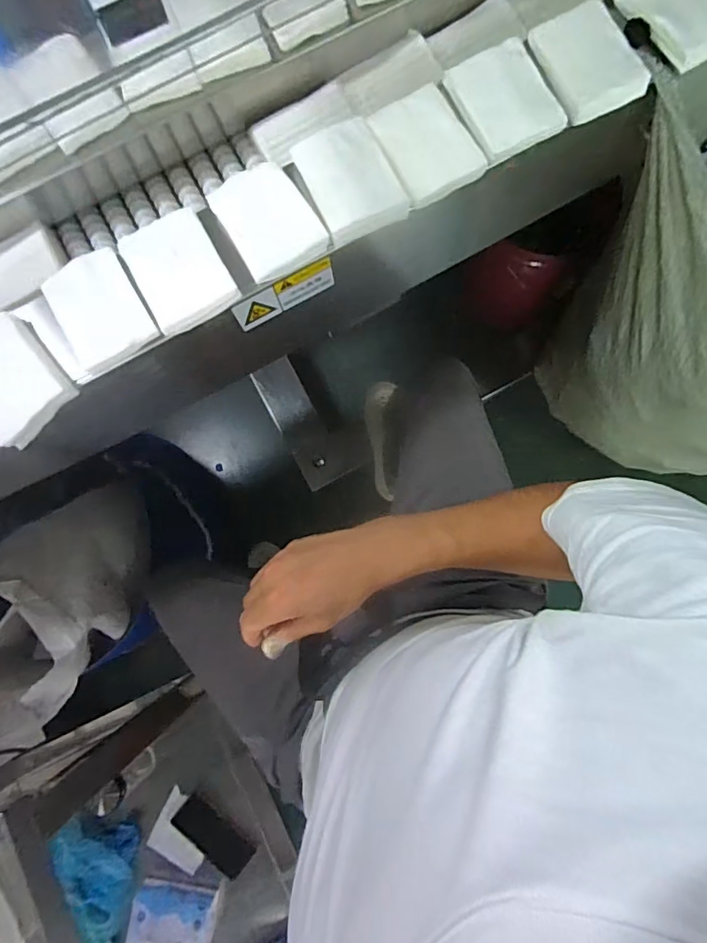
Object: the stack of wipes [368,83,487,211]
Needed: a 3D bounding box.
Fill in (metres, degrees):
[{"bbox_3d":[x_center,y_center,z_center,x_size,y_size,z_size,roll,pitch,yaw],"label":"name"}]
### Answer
[{"bbox_3d":[0.066,-0.297,0.447,0.078,0.007,0.103,-27,82,-2],"label":"stack of wipes"}]

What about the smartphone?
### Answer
[{"bbox_3d":[-0.258,0.672,0.912,0.154,0.006,0.062,38,61,8],"label":"smartphone"}]

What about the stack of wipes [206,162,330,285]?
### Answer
[{"bbox_3d":[-0.079,-0.230,0.449,0.076,0.014,0.109,-30,82,-2],"label":"stack of wipes"}]

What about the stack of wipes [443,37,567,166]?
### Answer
[{"bbox_3d":[0.135,-0.337,0.445,0.074,0.015,0.102,-22,82,-1],"label":"stack of wipes"}]

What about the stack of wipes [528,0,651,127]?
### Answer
[{"bbox_3d":[0.212,-0.376,0.451,0.079,0.014,0.107,-23,82,-1],"label":"stack of wipes"}]

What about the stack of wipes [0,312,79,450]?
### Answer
[{"bbox_3d":[-0.298,-0.079,0.430,0.076,0.027,0.095,-40,83,-4],"label":"stack of wipes"}]

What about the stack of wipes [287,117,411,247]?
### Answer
[{"bbox_3d":[-0.003,-0.260,0.441,0.076,0.024,0.094,-24,82,-1],"label":"stack of wipes"}]

